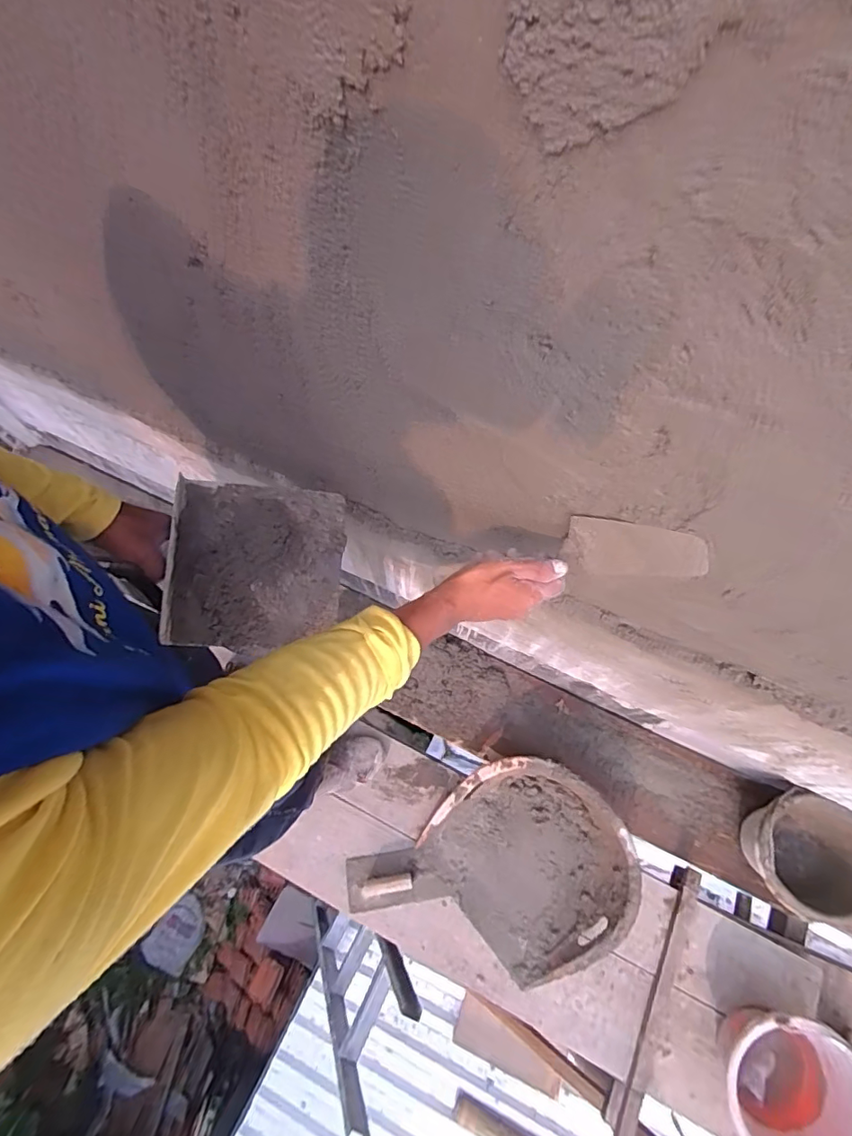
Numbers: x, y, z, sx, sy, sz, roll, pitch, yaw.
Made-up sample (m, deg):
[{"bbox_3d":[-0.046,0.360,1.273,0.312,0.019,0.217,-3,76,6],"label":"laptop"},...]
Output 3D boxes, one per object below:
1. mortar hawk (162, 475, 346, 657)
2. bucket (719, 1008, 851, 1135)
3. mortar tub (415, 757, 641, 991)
[{"bbox_3d":[-0.213,-0.005,0.651,0.208,0.037,0.212,4,80,-15],"label":"mortar hawk"},{"bbox_3d":[0.700,1.007,1.008,0.225,0.184,0.247,0,70,0],"label":"bucket"},{"bbox_3d":[0.253,0.652,1.157,0.355,0.168,0.433,-35,74,-12],"label":"mortar tub"}]

